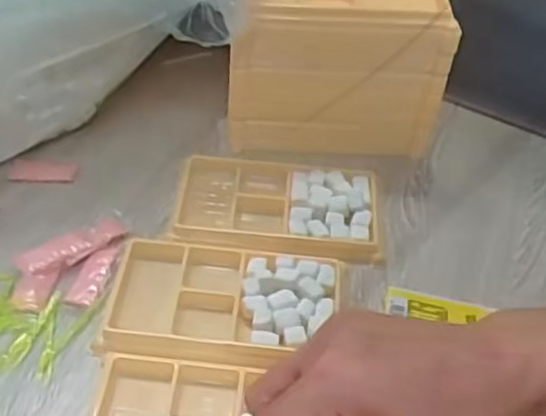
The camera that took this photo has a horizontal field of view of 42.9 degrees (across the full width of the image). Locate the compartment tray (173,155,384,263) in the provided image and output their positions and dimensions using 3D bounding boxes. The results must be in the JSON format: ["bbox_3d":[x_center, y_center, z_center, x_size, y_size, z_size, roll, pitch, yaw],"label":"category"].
[{"bbox_3d":[0.003,-0.002,0.443,0.127,0.013,0.076,5,45,0],"label":"compartment tray"}]

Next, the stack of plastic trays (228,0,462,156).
[{"bbox_3d":[0.040,-0.103,0.474,0.135,0.116,0.075,0,45,-5],"label":"stack of plastic trays"}]

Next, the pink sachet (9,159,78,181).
[{"bbox_3d":[-0.152,-0.026,0.460,0.043,0.004,0.018,2,45,-3],"label":"pink sachet"}]

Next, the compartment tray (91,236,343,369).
[{"bbox_3d":[-0.028,0.052,0.394,0.130,0.013,0.078,4,45,-2],"label":"compartment tray"}]

